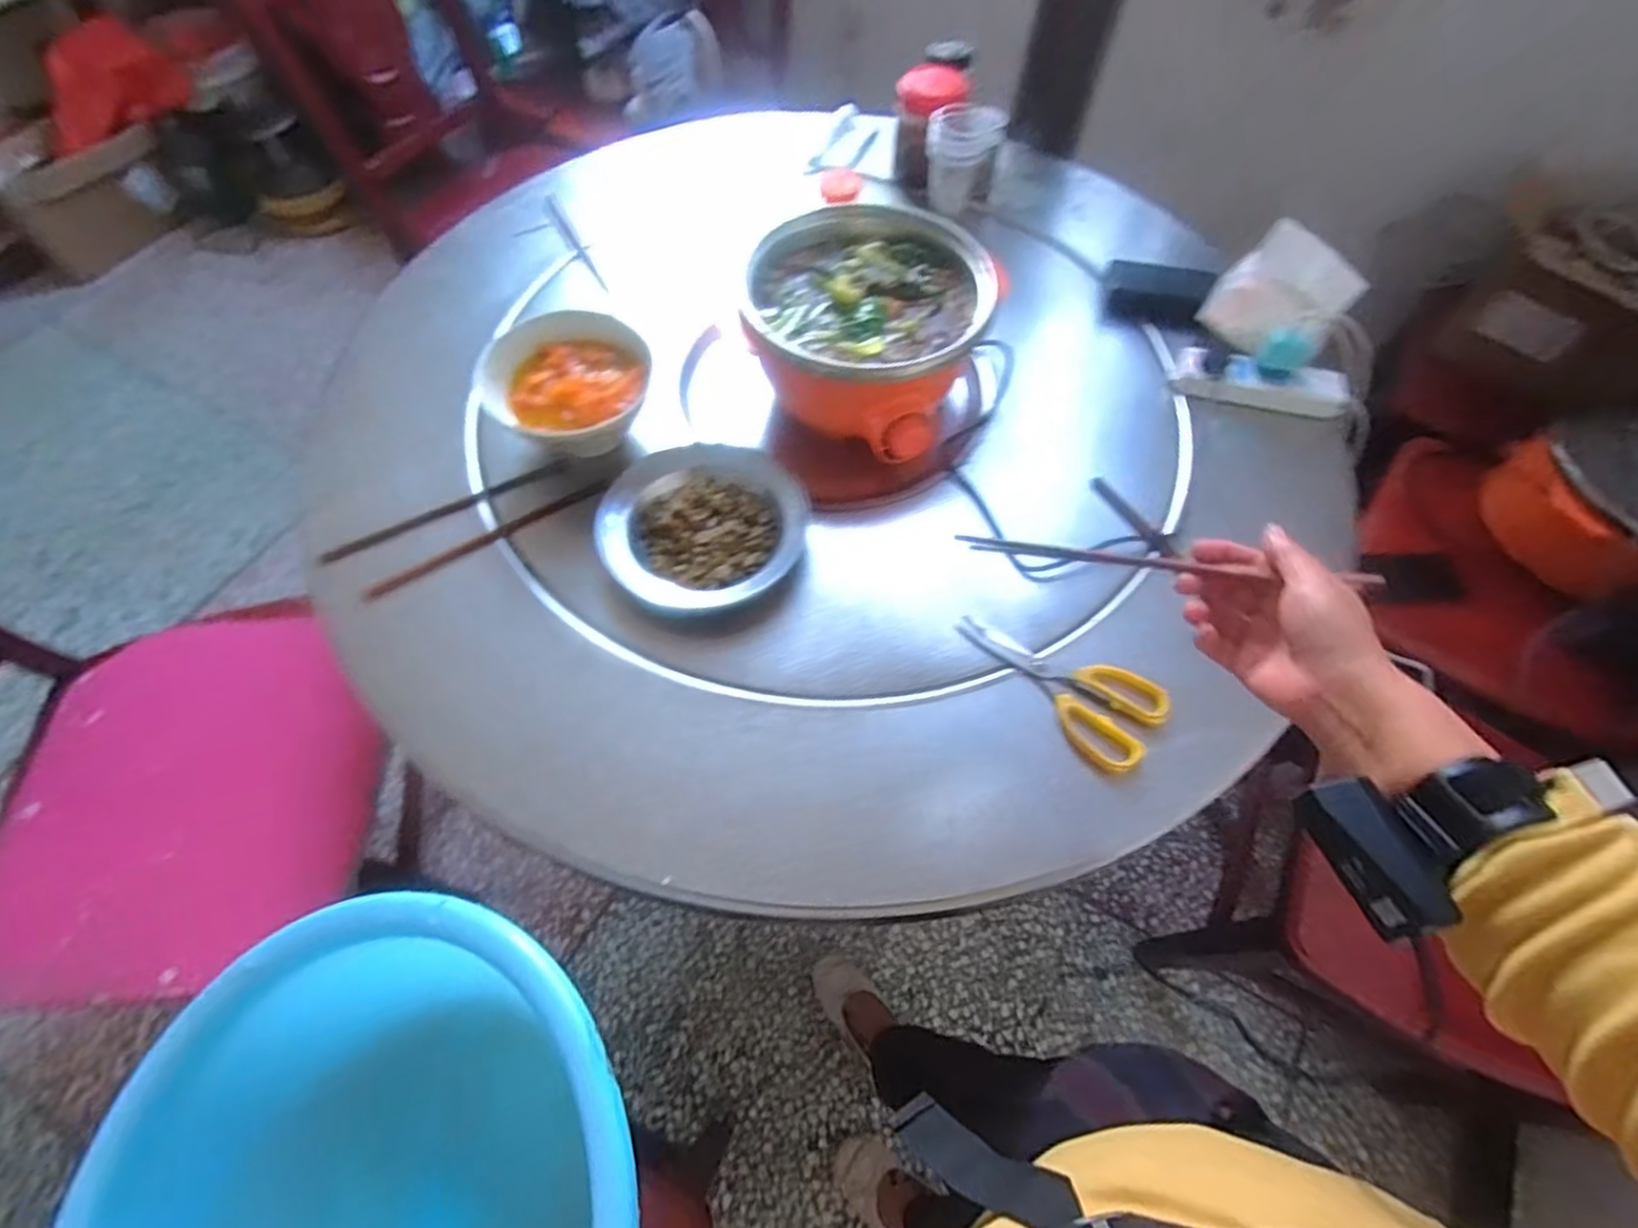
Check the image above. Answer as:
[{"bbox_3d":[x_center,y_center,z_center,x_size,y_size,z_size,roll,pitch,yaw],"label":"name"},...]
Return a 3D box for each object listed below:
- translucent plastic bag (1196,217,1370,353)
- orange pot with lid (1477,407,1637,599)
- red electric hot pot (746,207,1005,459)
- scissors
[{"bbox_3d":[0.510,-0.355,0.807,0.037,0.124,0.120,-24,70,-46],"label":"translucent plastic bag"},{"bbox_3d":[1.137,-0.157,1.025,0.248,0.221,0.268,1,61,-1],"label":"orange pot with lid"},{"bbox_3d":[0.046,-0.300,0.767,0.236,0.135,0.256,1,61,-1],"label":"red electric hot pot"},{"bbox_3d":[0.218,0.052,0.641,0.090,0.018,0.183,-38,69,-20],"label":"scissors"}]

